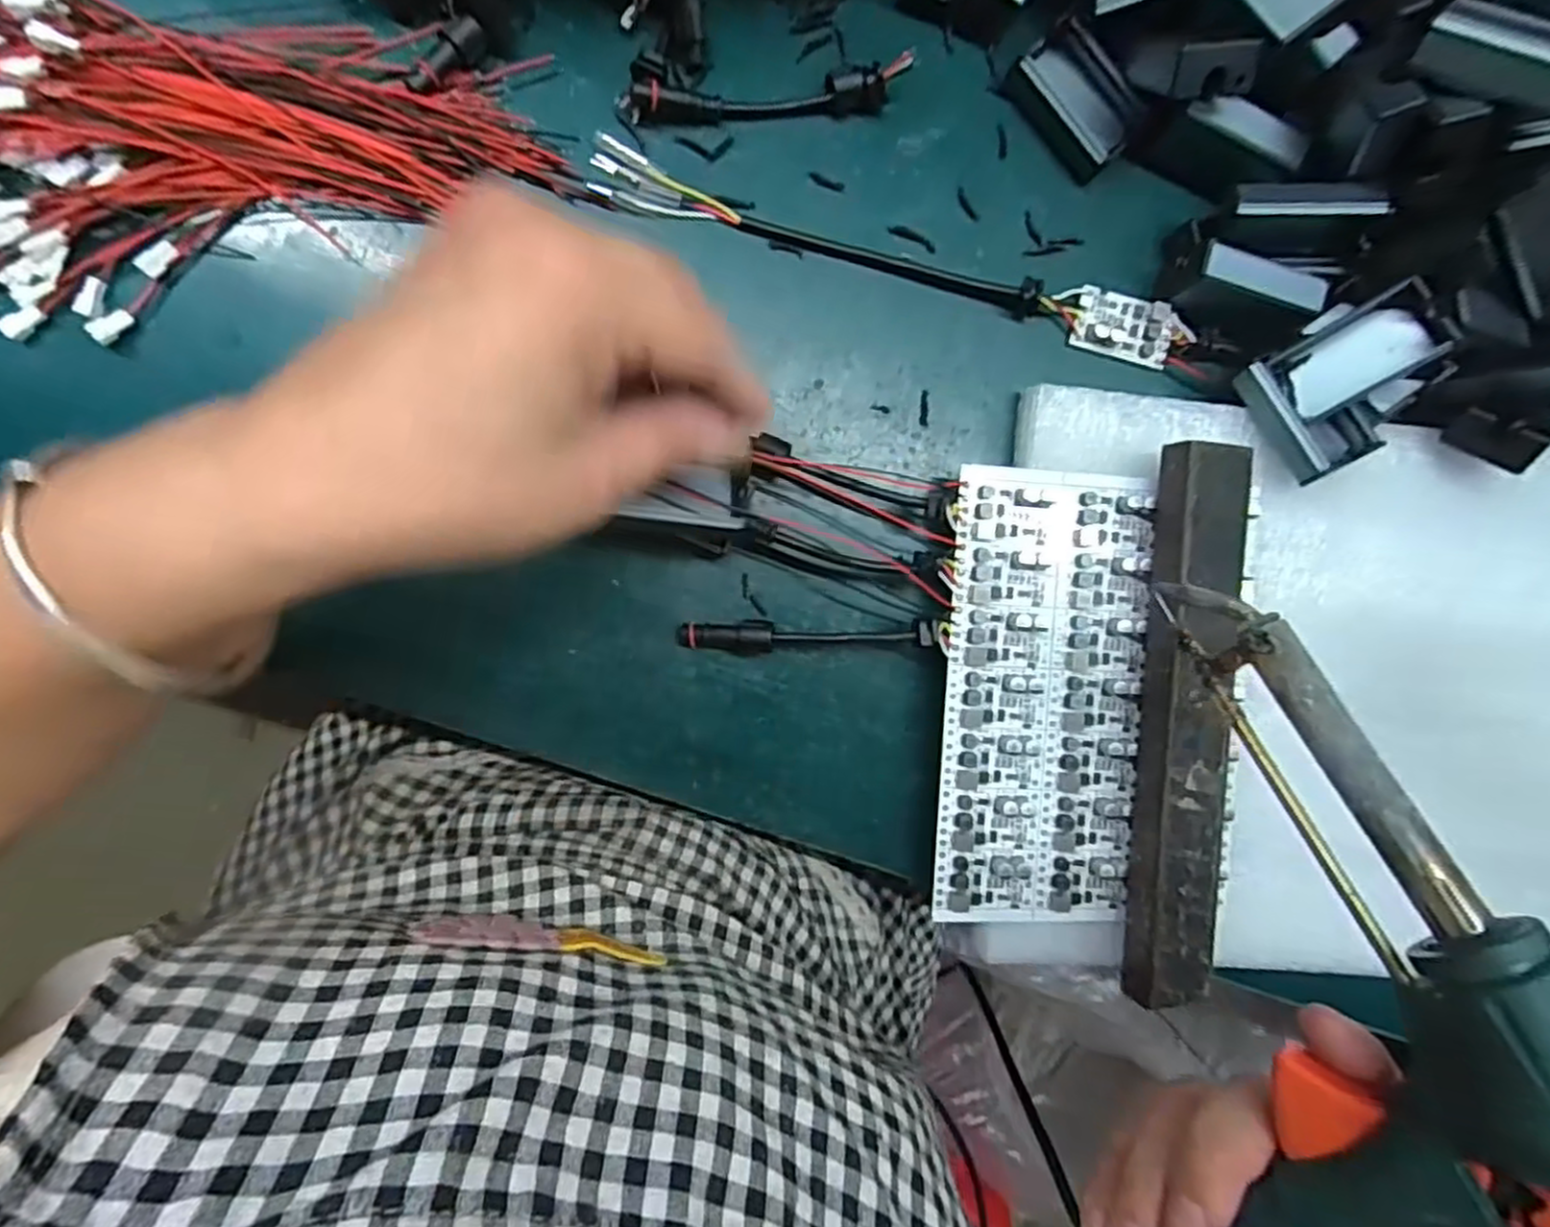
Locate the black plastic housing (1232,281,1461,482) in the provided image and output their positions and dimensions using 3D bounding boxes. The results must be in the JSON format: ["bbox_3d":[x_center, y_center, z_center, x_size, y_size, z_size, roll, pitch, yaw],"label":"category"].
[{"bbox_3d":[0.213,-0.085,0.282,0.060,0.028,0.047,-38,77,24],"label":"black plastic housing"}]

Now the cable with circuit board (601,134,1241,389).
[{"bbox_3d":[0.058,-0.132,0.287,0.253,0.013,0.023,14,93,-8],"label":"cable with circuit board"}]

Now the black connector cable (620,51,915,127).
[{"bbox_3d":[-0.003,-0.189,0.275,0.102,0.015,0.012,-7,96,-6],"label":"black connector cable"}]

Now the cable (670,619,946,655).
[{"bbox_3d":[0.015,0.010,0.286,0.101,0.024,0.013,-1,95,-7],"label":"cable"}]

